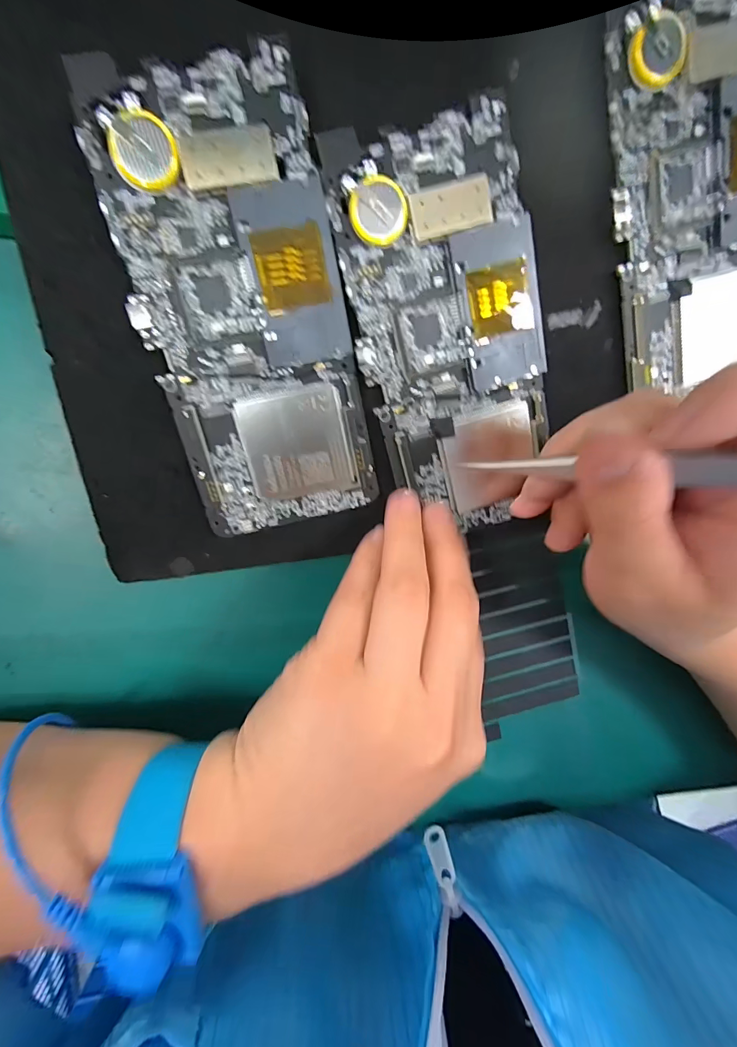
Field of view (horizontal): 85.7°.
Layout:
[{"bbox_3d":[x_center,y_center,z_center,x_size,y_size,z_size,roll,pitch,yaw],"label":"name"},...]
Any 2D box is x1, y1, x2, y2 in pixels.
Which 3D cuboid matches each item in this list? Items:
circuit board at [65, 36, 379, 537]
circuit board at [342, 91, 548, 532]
[{"bbox_3d":[-0.044,-0.072,0.146,0.071,0.006,0.150,-14,109,-6],"label":"circuit board"},{"bbox_3d":[0.035,-0.068,0.162,0.072,0.005,0.145,-17,110,-1],"label":"circuit board"}]

